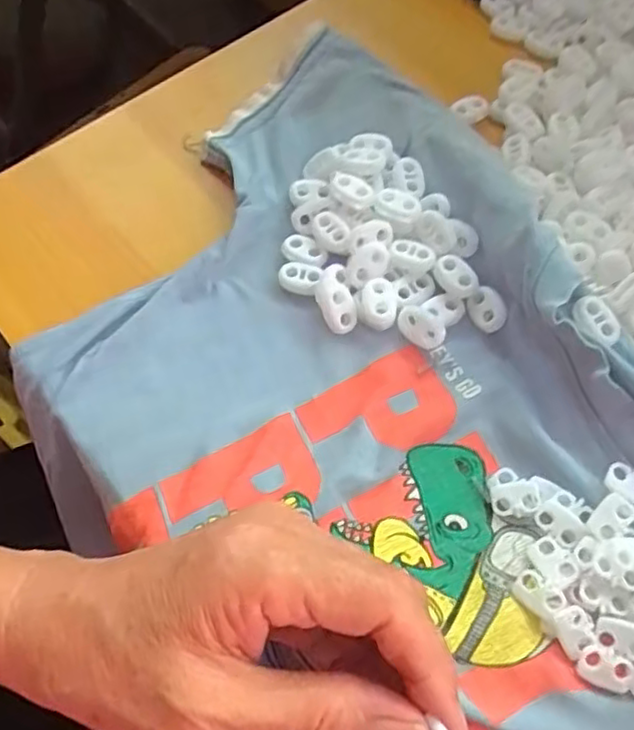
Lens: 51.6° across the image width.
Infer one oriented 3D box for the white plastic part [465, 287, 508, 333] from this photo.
[{"bbox_3d":[0.076,-0.025,0.292,0.015,0.005,0.020,-16,65,-6],"label":"white plastic part"}]

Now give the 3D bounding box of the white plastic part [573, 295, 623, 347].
[{"bbox_3d":[0.114,-0.017,0.267,0.016,0.004,0.022,-37,84,-11],"label":"white plastic part"}]

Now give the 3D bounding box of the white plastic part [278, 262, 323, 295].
[{"bbox_3d":[-0.008,-0.041,0.306,0.021,0.004,0.014,15,65,8],"label":"white plastic part"}]

